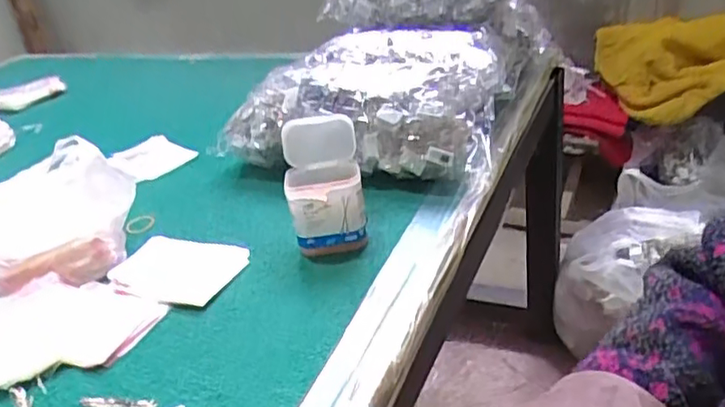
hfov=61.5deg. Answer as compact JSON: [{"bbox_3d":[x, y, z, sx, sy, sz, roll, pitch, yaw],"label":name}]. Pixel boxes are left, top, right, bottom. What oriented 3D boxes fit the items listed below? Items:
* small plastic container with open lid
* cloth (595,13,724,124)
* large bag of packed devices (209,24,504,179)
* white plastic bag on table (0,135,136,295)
[{"bbox_3d":[-0.033,-0.015,0.546,0.066,0.099,0.080,-9,29,0],"label":"small plastic container with open lid"},{"bbox_3d":[0.729,-0.280,1.231,0.472,0.173,0.164,-1,30,9],"label":"cloth"},{"bbox_3d":[0.009,-0.111,0.709,0.292,0.108,0.225,5,32,20],"label":"large bag of packed devices"},{"bbox_3d":[-0.294,0.001,0.567,0.141,0.103,0.138,-24,32,-25],"label":"white plastic bag on table"}]

